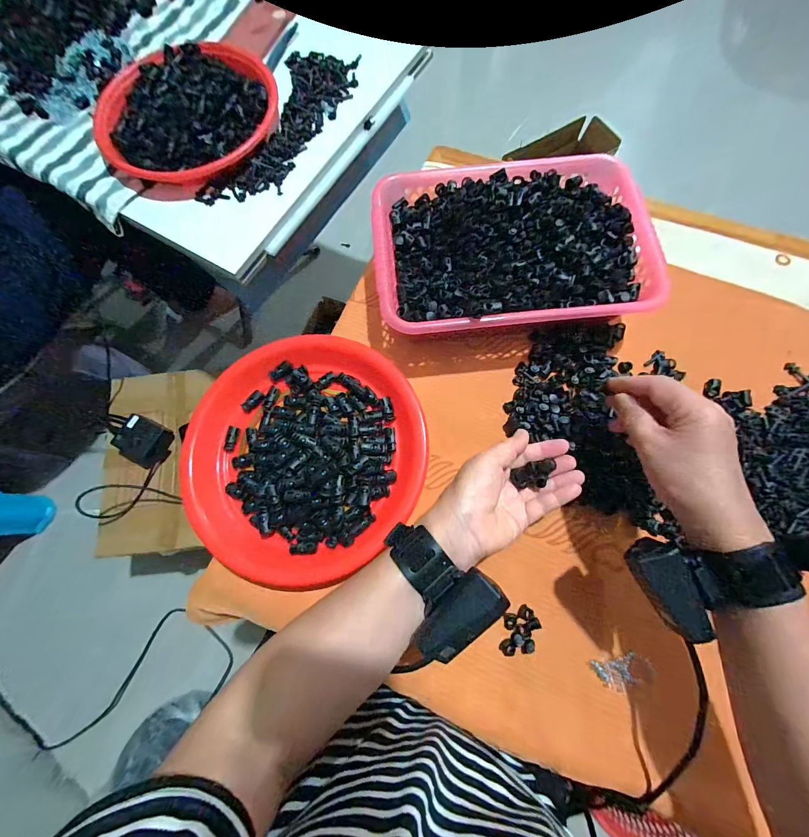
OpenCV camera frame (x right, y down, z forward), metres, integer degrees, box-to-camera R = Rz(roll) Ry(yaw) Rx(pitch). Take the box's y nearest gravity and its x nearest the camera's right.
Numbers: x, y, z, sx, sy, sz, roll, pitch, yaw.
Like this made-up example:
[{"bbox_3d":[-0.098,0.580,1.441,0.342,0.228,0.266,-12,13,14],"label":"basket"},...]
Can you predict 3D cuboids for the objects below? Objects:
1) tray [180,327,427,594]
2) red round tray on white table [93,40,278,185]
[{"bbox_3d":[-0.106,0.033,0.378,0.248,0.035,0.257,-1,74,2],"label":"tray"},{"bbox_3d":[-0.316,-0.443,0.508,0.250,0.036,0.245,0,76,1],"label":"red round tray on white table"}]

